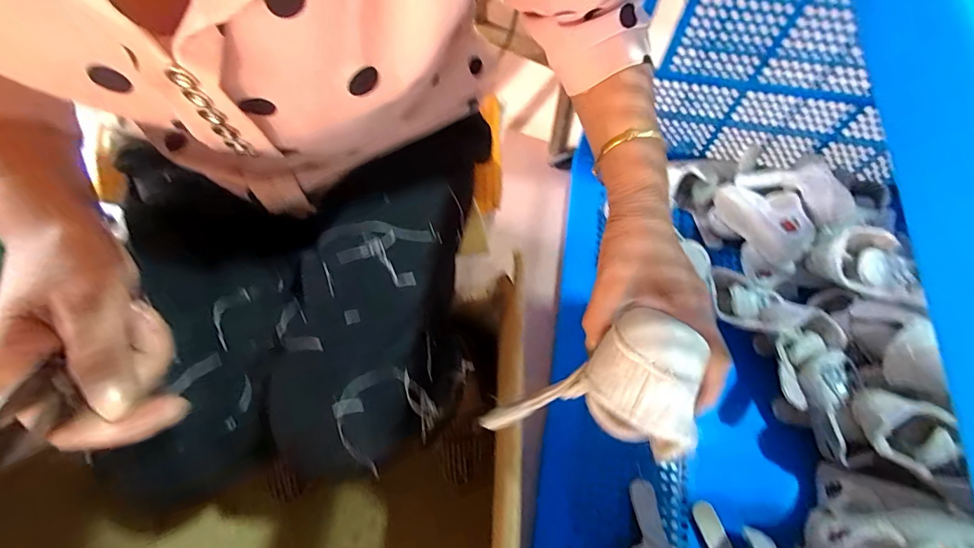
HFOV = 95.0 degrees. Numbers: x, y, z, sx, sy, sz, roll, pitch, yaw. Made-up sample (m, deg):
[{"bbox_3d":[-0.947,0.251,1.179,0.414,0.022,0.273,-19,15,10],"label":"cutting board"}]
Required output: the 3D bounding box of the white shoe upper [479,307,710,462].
[{"bbox_3d":[0.066,0.082,0.287,0.043,0.157,0.073,11,59,-35],"label":"white shoe upper"}]

